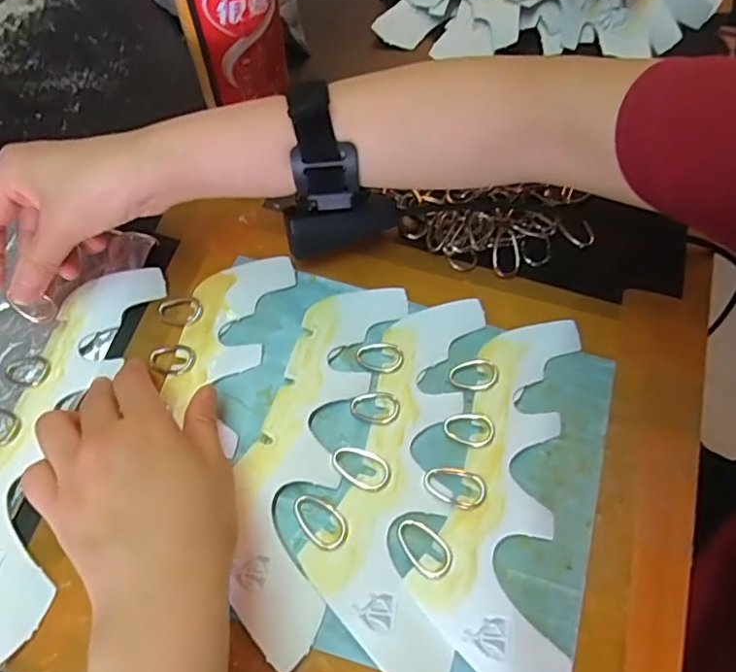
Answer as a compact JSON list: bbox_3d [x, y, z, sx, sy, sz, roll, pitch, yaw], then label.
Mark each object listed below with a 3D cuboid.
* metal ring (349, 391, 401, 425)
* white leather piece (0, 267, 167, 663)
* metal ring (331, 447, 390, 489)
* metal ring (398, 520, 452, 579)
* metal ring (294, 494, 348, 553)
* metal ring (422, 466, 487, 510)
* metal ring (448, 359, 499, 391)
[{"bbox_3d":[0.005,0.042,0.342,0.030,0.004,0.020,17,74,16],"label":"metal ring"},{"bbox_3d":[-0.187,0.054,0.331,0.077,0.009,0.216,12,66,4],"label":"white leather piece"},{"bbox_3d":[-0.004,0.074,0.323,0.034,0.004,0.021,25,67,10],"label":"metal ring"},{"bbox_3d":[0.030,0.113,0.306,0.033,0.004,0.020,41,71,16],"label":"metal ring"},{"bbox_3d":[-0.026,0.102,0.312,0.035,0.004,0.020,41,71,16],"label":"metal ring"},{"bbox_3d":[0.049,0.083,0.320,0.034,0.004,0.021,26,67,11],"label":"metal ring"},{"bbox_3d":[0.064,0.024,0.349,0.029,0.005,0.020,-1,65,-1],"label":"metal ring"}]

